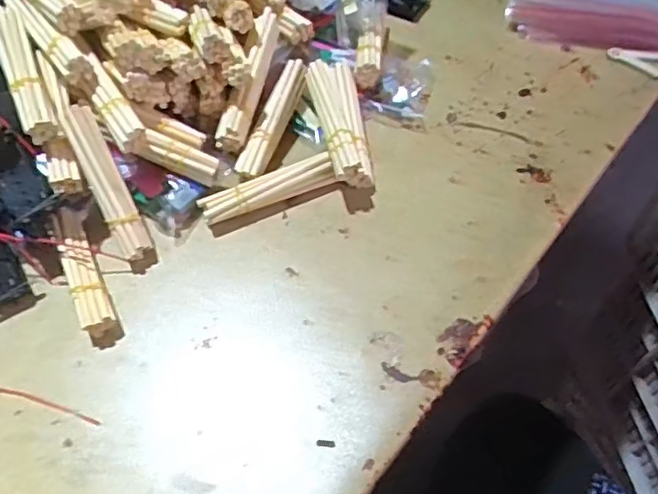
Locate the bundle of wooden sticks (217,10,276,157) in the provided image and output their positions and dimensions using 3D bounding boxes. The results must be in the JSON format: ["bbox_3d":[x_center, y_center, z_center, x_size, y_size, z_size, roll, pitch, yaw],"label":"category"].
[{"bbox_3d":[-0.059,-0.125,0.451,0.019,0.024,0.109,15,79,9],"label":"bundle of wooden sticks"}]

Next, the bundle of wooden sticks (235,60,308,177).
[{"bbox_3d":[-0.040,-0.095,0.454,0.022,0.014,0.097,28,72,-19],"label":"bundle of wooden sticks"}]

